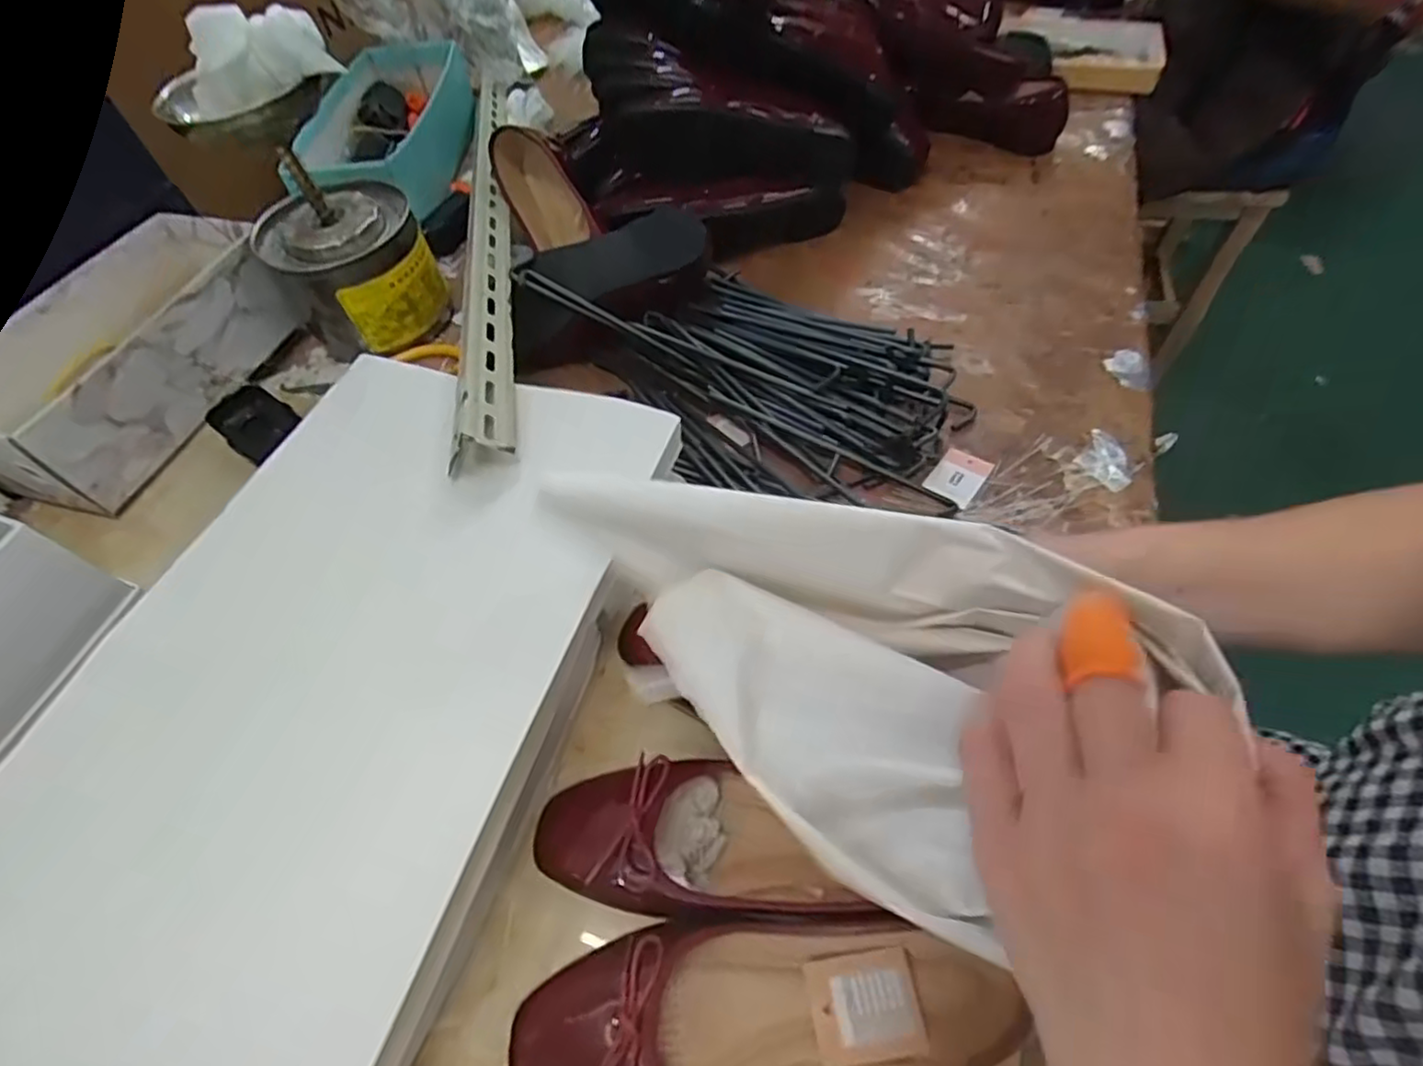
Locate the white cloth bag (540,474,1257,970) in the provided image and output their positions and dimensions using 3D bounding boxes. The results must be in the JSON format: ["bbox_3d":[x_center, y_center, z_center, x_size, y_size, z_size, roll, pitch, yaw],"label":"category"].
[{"bbox_3d":[0.044,0.032,0.261,0.213,0.065,0.123,37,64,20],"label":"white cloth bag"}]

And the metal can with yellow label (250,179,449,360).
[{"bbox_3d":[-0.330,-0.248,0.630,0.134,0.111,0.113,-28,59,-14],"label":"metal can with yellow label"}]

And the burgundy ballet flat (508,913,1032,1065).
[{"bbox_3d":[0.027,0.234,0.330,0.236,0.047,0.077,-4,57,1],"label":"burgundy ballet flat"}]

